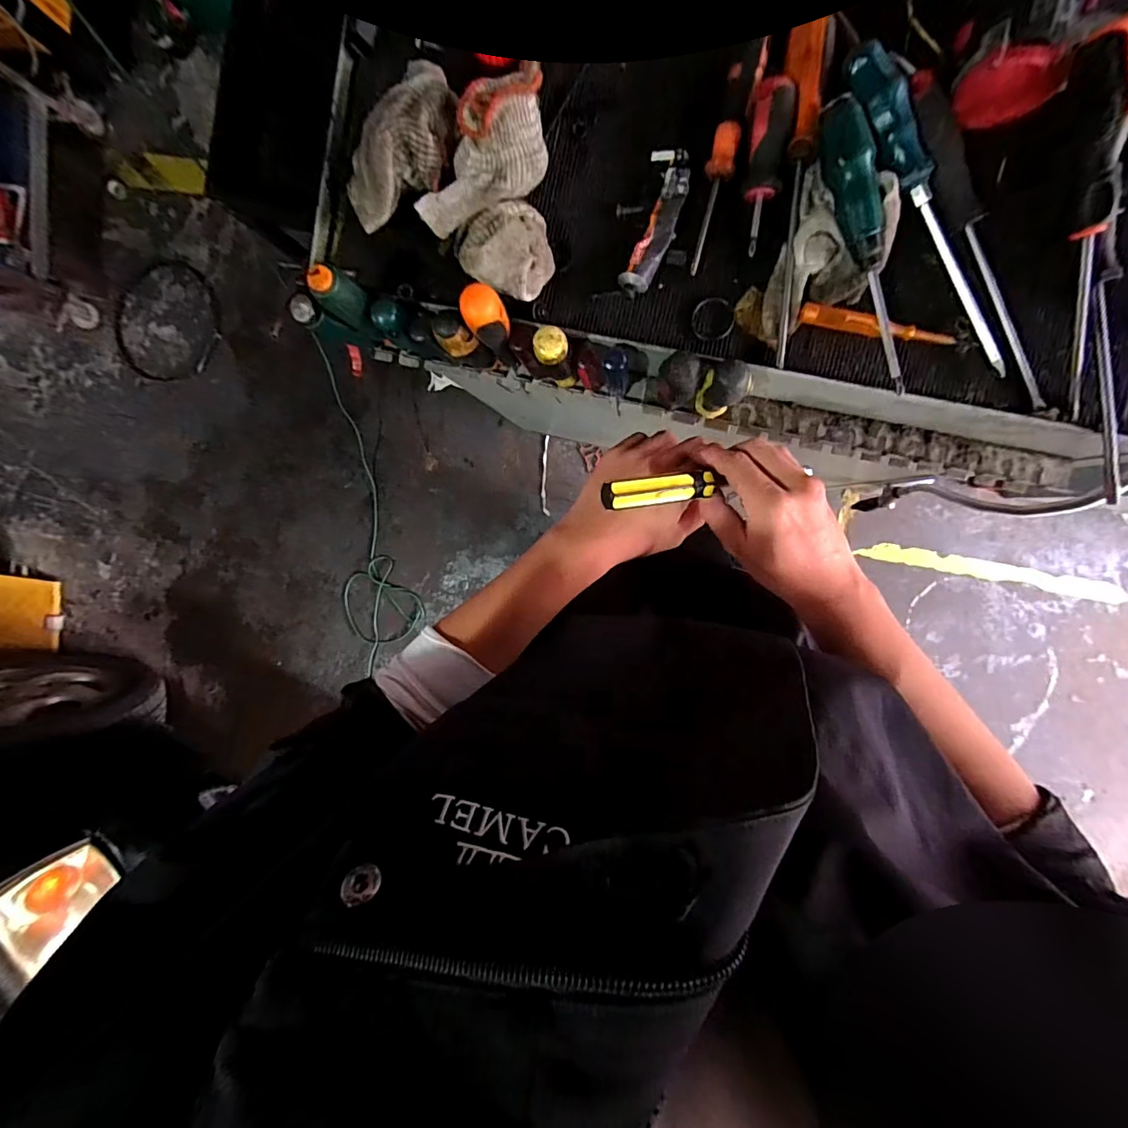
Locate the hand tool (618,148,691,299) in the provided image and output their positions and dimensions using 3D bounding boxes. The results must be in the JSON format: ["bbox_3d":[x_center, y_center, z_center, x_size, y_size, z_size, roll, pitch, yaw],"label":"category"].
[{"bbox_3d":[0.072,-0.268,0.379,0.033,0.015,0.111,16,98,6],"label":"hand tool"}]

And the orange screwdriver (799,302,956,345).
[{"bbox_3d":[0.237,-0.182,0.369,0.112,0.014,0.015,13,97,6],"label":"orange screwdriver"}]

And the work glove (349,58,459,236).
[{"bbox_3d":[-0.123,-0.310,0.361,0.109,0.050,0.066,-39,90,9],"label":"work glove"}]

